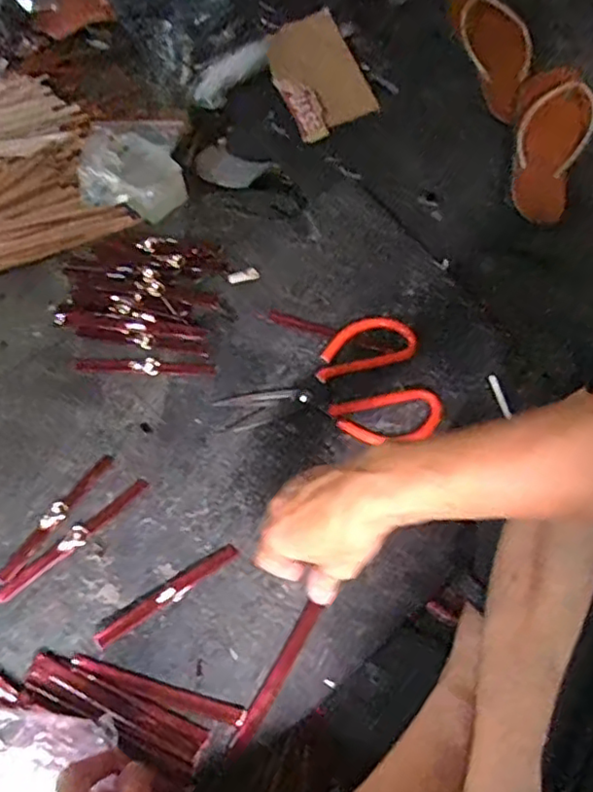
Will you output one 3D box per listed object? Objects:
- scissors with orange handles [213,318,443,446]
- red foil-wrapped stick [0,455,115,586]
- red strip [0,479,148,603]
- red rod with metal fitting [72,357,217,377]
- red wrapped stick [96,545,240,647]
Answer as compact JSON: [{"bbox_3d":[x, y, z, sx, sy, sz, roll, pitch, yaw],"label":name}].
[{"bbox_3d":[0.032,-0.002,0.632,0.210,0.024,0.128,-14,65,-7],"label":"scissors with orange handles"},{"bbox_3d":[-0.222,0.110,0.580,0.017,0.013,0.141,32,68,14],"label":"red foil-wrapped stick"},{"bbox_3d":[-0.201,0.128,0.571,0.156,0.011,0.018,-40,71,-18],"label":"red strip"},{"bbox_3d":[-0.157,-0.031,0.648,0.142,0.010,0.017,2,64,0],"label":"red rod with metal fitting"},{"bbox_3d":[-0.112,0.173,0.552,0.135,0.009,0.015,-34,69,-16],"label":"red wrapped stick"}]

